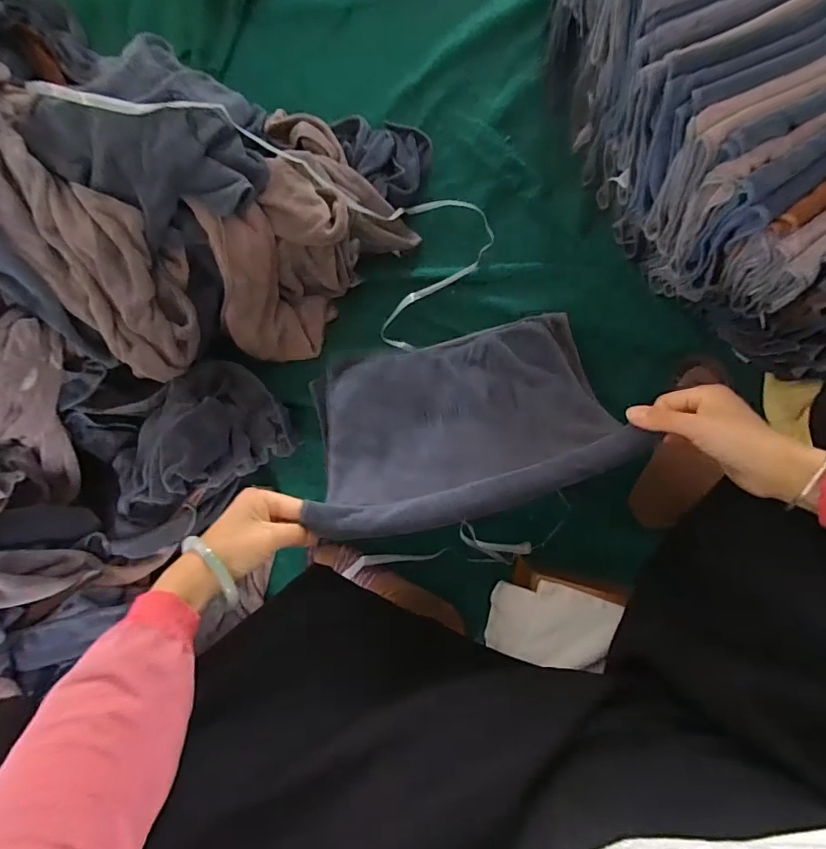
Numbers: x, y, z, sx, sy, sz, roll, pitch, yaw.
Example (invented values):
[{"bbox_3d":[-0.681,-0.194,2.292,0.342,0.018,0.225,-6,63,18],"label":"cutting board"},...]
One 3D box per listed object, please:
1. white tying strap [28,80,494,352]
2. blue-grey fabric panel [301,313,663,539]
[{"bbox_3d":[-0.165,-0.266,0.618,0.558,0.111,0.226,14,84,-27],"label":"white tying strap"},{"bbox_3d":[0.052,-0.016,0.534,0.325,0.201,0.208,-14,83,3],"label":"blue-grey fabric panel"}]

